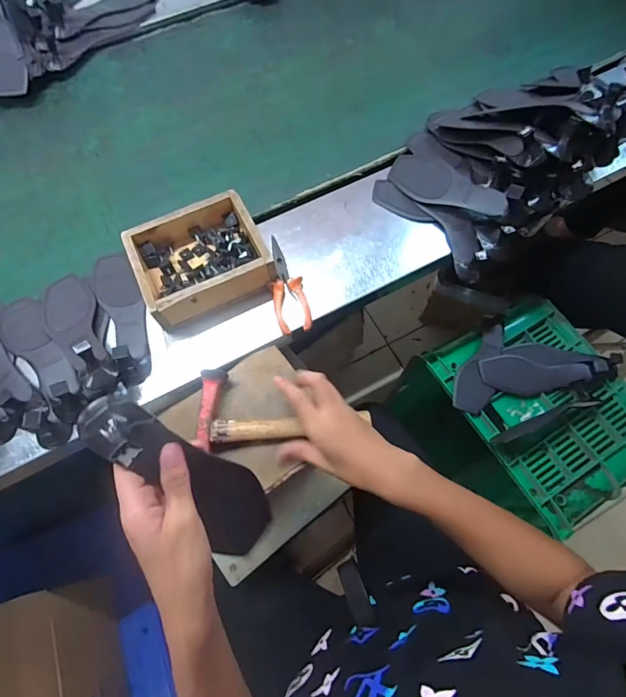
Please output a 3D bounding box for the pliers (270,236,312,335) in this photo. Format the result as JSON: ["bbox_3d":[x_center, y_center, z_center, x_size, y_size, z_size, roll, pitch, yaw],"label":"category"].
[{"bbox_3d":[-0.040,-0.094,0.591,0.049,0.025,0.154,-13,68,-4],"label":"pliers"}]

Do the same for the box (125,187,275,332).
[{"bbox_3d":[-0.163,-0.128,0.588,0.181,0.064,0.159,-25,69,-8],"label":"box"}]

